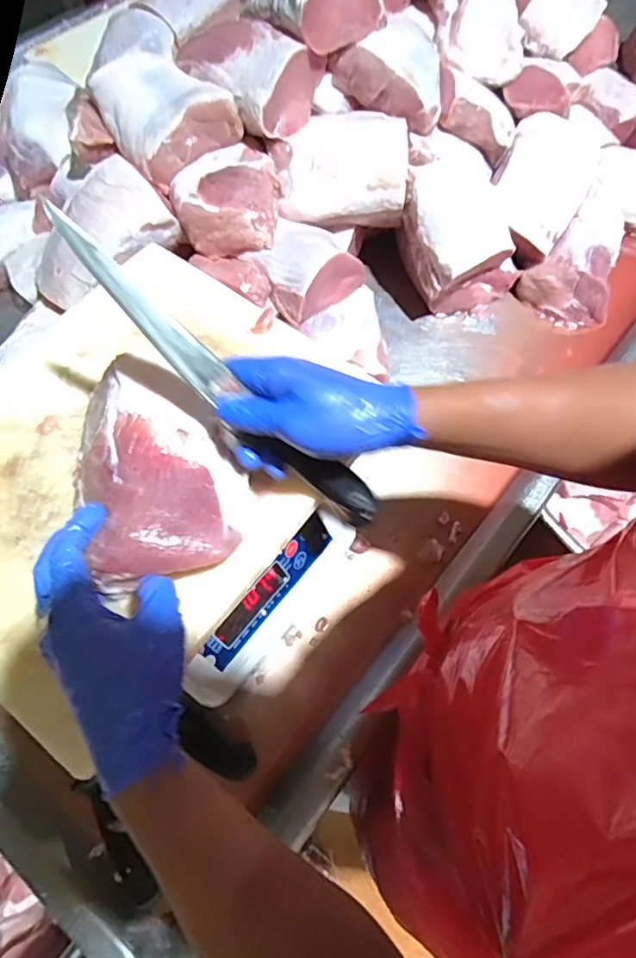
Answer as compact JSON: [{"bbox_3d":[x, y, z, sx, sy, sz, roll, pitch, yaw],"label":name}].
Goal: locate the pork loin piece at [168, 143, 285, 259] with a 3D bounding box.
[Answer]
[{"bbox_3d":[-0.107,-0.334,0.655,0.118,0.052,0.118,5,66,1],"label":"pork loin piece"}]

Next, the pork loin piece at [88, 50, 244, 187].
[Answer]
[{"bbox_3d":[-0.194,-0.451,0.657,0.127,0.055,0.184,-33,71,-15],"label":"pork loin piece"}]

